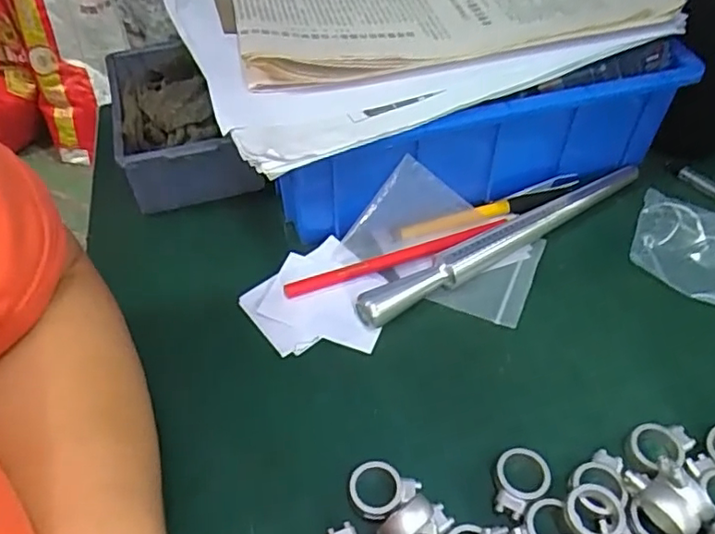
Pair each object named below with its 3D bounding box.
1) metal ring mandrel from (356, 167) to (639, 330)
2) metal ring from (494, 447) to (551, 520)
[{"bbox_3d":[0.099,-0.019,0.385,0.226,0.023,0.017,-26,52,-21],"label":"metal ring mandrel"},{"bbox_3d":[0.078,0.103,0.285,0.025,0.004,0.033,20,51,19],"label":"metal ring"}]

